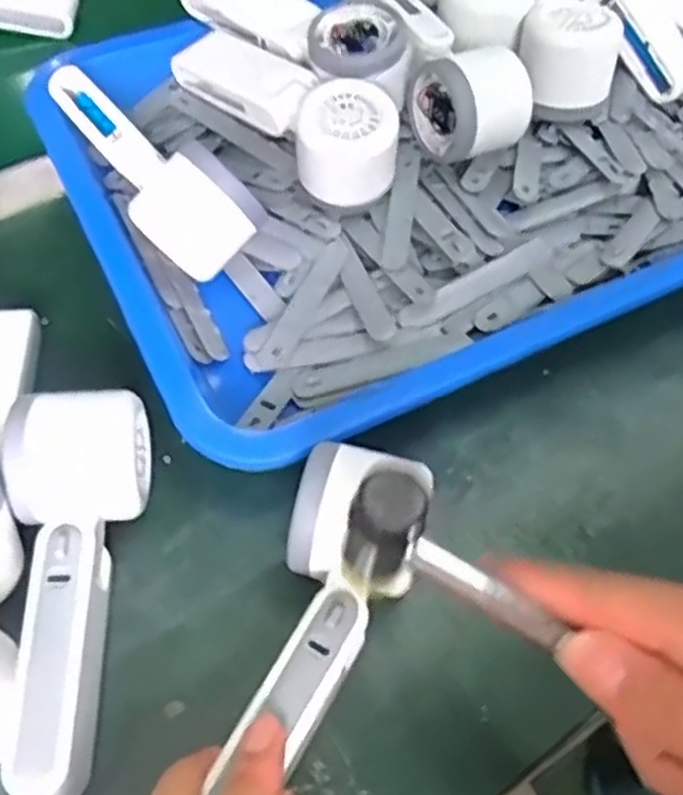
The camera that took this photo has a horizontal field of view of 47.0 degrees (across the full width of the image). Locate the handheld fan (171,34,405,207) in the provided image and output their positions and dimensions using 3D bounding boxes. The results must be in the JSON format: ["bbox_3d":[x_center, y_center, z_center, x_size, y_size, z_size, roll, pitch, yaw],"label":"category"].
[{"bbox_3d":[-0.036,-0.174,0.472,0.055,0.061,0.163,-37,64,-24],"label":"handheld fan"}]

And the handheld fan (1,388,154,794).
[{"bbox_3d":[-0.108,0.076,0.322,0.052,0.057,0.159,-5,56,-5],"label":"handheld fan"}]

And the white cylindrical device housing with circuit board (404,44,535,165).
[{"bbox_3d":[0.075,-0.178,0.470,0.055,0.058,0.058,-31,62,-21],"label":"white cylindrical device housing with circuit board"}]

